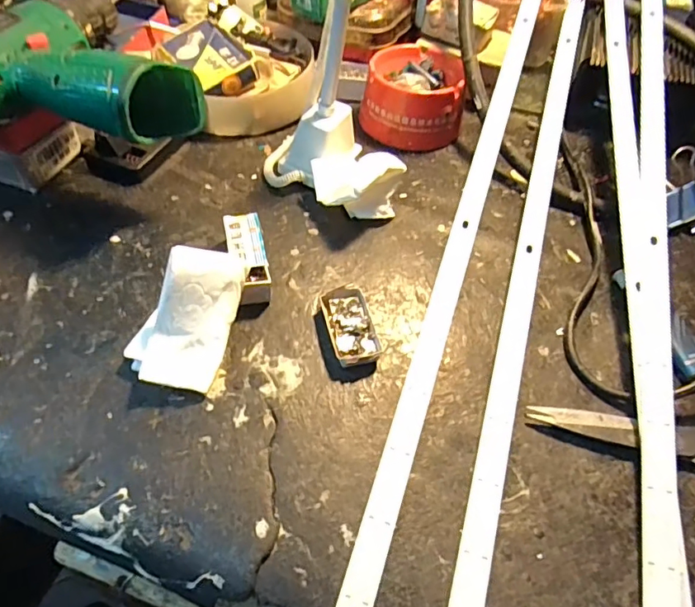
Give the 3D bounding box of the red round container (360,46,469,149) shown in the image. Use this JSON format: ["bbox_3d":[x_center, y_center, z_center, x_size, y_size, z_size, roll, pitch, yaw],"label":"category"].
[{"bbox_3d":[0.054,-0.174,0.432,0.078,0.051,0.085,3,52,-3],"label":"red round container"}]

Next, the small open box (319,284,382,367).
[{"bbox_3d":[0.002,0.014,0.301,0.026,0.012,0.051,-8,54,-12],"label":"small open box"}]

